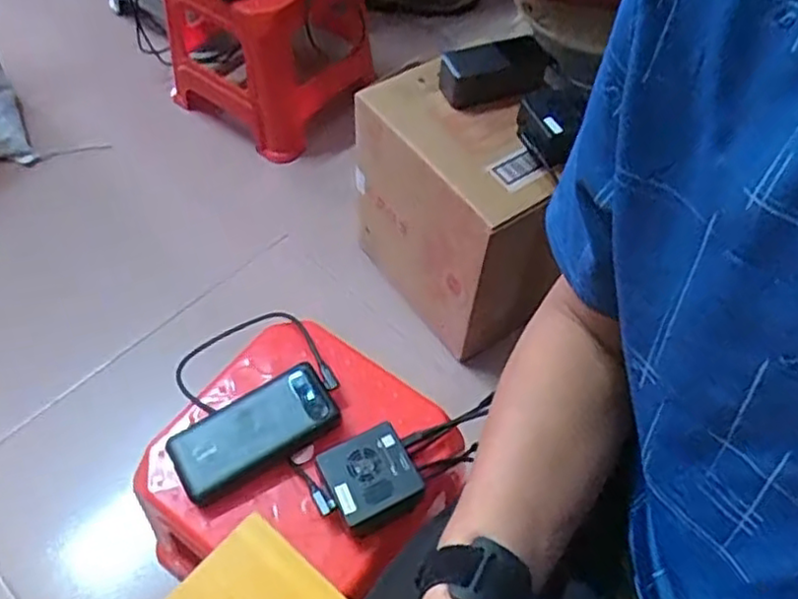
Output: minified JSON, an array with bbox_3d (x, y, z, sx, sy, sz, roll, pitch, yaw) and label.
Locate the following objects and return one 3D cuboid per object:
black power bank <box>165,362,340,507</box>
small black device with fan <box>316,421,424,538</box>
[{"bbox_3d":[-0.139,0.125,0.660,0.158,0.027,0.073,-28,62,-18],"label":"black power bank"},{"bbox_3d":[-0.025,0.169,0.631,0.077,0.054,0.080,-22,60,-15],"label":"small black device with fan"}]

